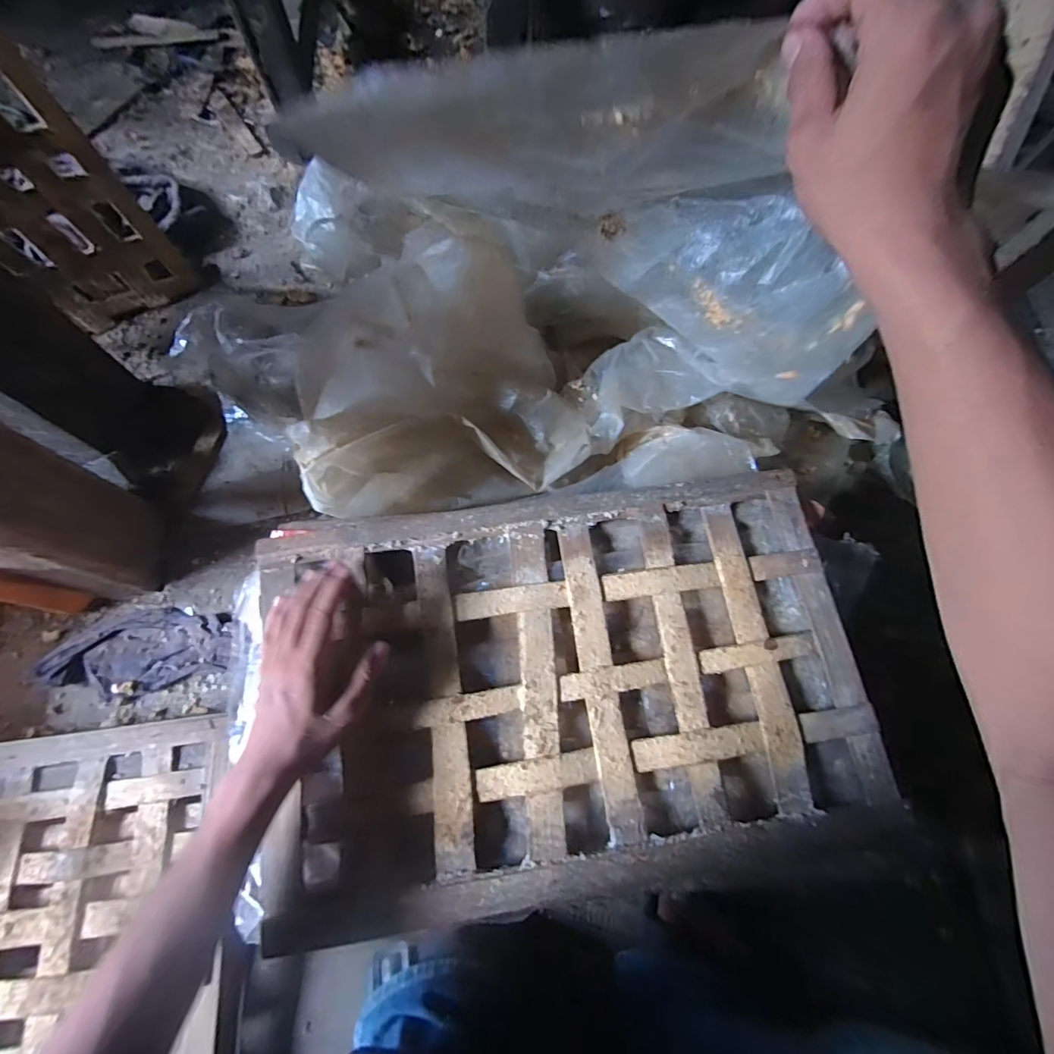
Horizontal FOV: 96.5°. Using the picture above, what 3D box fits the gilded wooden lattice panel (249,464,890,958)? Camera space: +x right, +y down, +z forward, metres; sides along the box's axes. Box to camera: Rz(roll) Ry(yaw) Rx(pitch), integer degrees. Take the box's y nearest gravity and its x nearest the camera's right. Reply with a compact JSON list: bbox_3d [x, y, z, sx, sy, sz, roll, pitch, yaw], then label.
[{"bbox_3d":[0.036,0.133,0.436,0.530,0.034,0.322,-7,73,-5],"label":"gilded wooden lattice panel"}]

